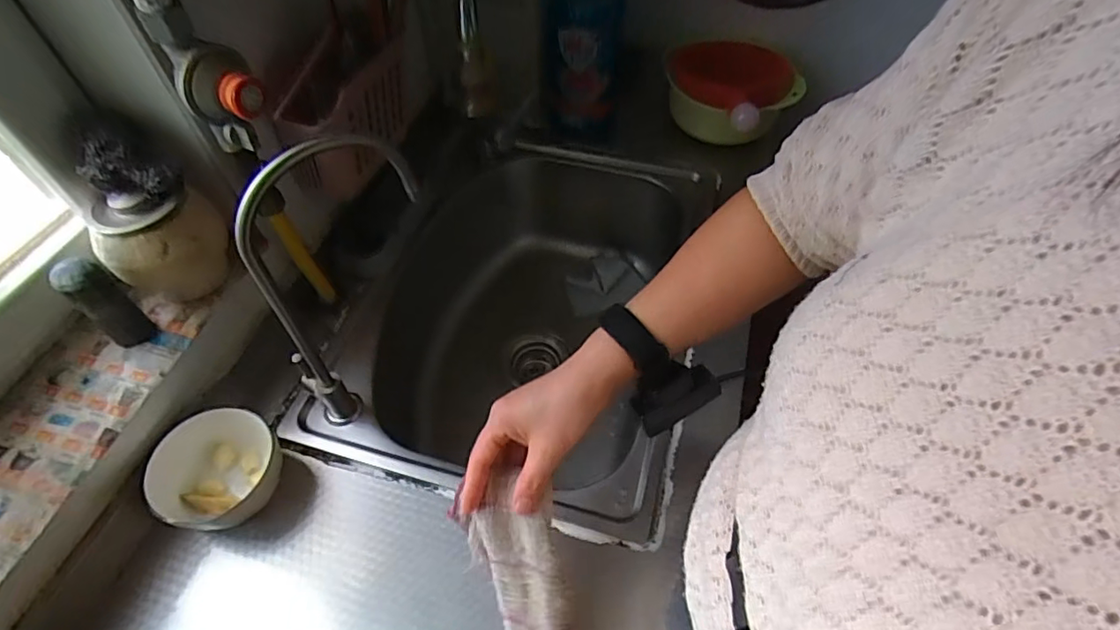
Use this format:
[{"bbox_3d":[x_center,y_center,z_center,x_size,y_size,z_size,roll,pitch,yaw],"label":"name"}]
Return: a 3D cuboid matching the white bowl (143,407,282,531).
[{"bbox_3d":[-0.346,0.155,0.557,0.118,0.065,0.114,0,53,0],"label":"white bowl"}]

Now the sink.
[{"bbox_3d":[-0.040,0.026,0.841,0.442,0.267,0.590,13,54,9],"label":"sink"}]

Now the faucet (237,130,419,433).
[{"bbox_3d":[-0.201,-0.032,0.532,0.163,0.318,0.052,-37,61,-25],"label":"faucet"}]

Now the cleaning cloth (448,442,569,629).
[{"bbox_3d":[-0.035,0.232,0.452,0.082,0.052,0.219,0,92,0],"label":"cleaning cloth"}]

